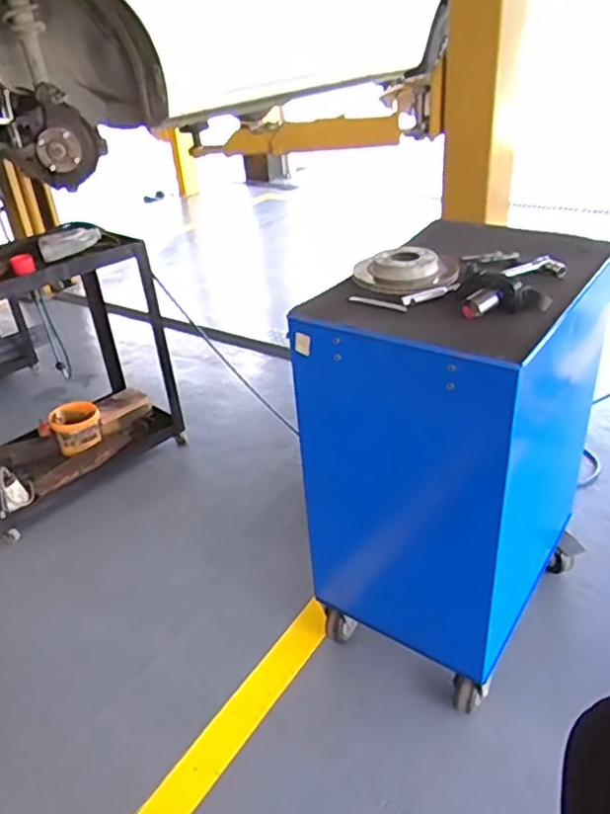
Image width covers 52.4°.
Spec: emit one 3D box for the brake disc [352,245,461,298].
[{"bbox_3d":[0.215,-0.286,1.312,0.216,0.061,0.213,0,33,0],"label":"brake disc"}]

